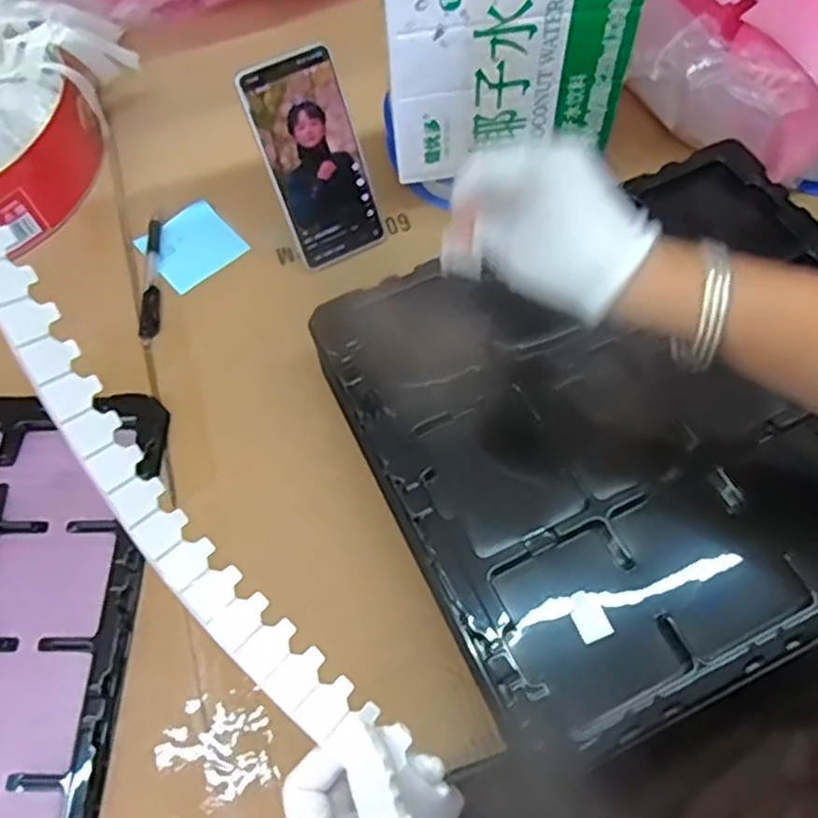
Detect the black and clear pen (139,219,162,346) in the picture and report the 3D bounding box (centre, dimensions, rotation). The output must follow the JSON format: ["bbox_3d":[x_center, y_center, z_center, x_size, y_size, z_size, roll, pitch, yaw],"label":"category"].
[{"bbox_3d":[-0.225,-0.114,0.630,0.013,0.010,0.129,-6,63,-1],"label":"black and clear pen"}]

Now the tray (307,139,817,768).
[{"bbox_3d":[0.163,0.005,0.498,0.366,0.062,0.329,-24,65,-10],"label":"tray"}]

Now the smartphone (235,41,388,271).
[{"bbox_3d":[-0.074,-0.202,0.591,0.086,0.171,0.015,-30,40,-8],"label":"smartphone"}]

